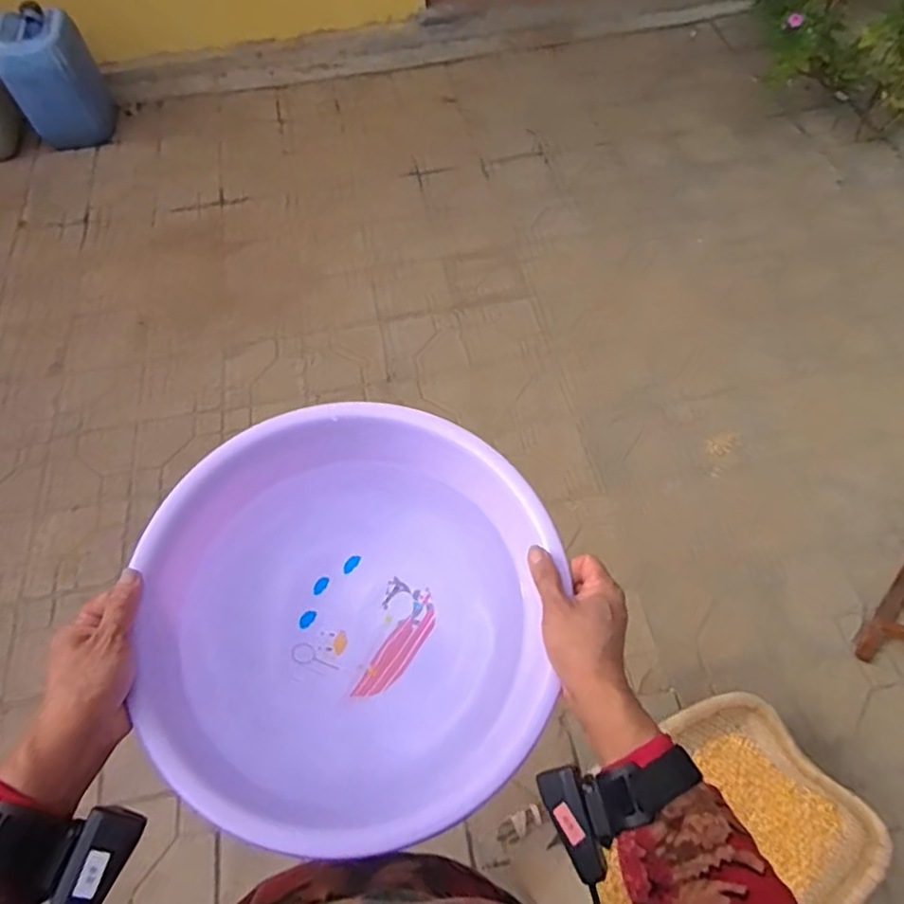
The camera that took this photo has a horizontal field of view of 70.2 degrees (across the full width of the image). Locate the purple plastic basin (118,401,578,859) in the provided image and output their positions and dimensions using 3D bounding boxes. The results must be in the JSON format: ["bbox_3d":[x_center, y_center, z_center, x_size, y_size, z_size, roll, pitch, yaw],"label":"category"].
[{"bbox_3d":[-0.074,0.131,0.546,0.325,0.130,0.317,-2,58,3],"label":"purple plastic basin"}]

